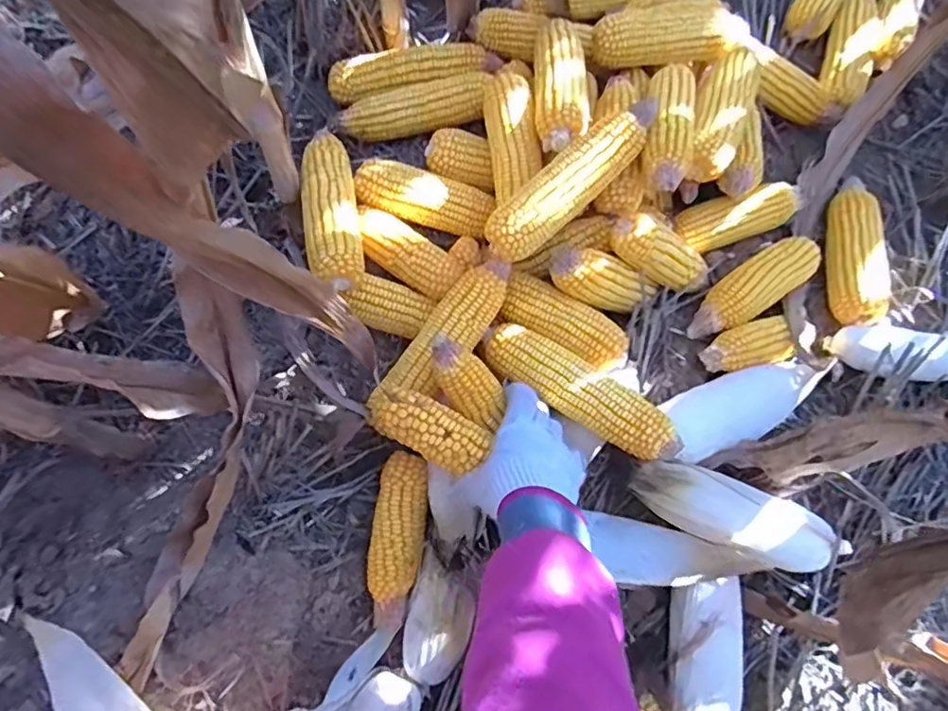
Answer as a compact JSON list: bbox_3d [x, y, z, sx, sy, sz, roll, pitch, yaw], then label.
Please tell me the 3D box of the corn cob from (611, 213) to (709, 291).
[{"bbox_3d":[0.204,-0.100,0.611,0.139,0.042,0.053,23,69,-31],"label":"corn cob"}]

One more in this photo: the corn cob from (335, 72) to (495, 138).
[{"bbox_3d":[-0.073,-0.296,0.676,0.173,0.048,0.046,-7,72,-4],"label":"corn cob"}]

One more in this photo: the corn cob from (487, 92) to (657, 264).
[{"bbox_3d":[0.100,-0.174,0.571,0.214,0.058,0.056,-40,77,-13],"label":"corn cob"}]

